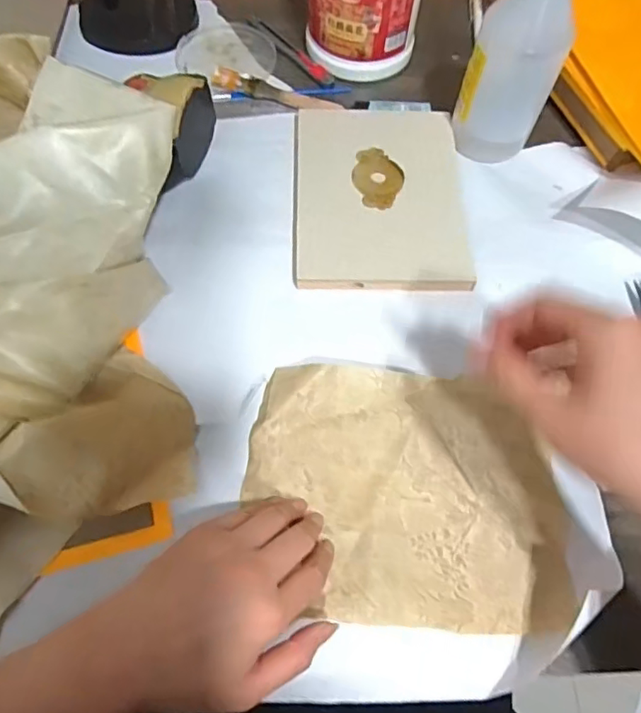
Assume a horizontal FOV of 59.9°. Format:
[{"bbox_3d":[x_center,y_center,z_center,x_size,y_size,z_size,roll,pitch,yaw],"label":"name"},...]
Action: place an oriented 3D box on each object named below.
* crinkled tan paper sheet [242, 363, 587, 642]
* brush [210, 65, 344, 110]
[{"bbox_3d":[0.062,0.095,0.397,0.224,0.014,0.174,4,64,2],"label":"crinkled tan paper sheet"},{"bbox_3d":[-0.045,-0.263,0.560,0.129,0.013,0.026,16,65,6],"label":"brush"}]

